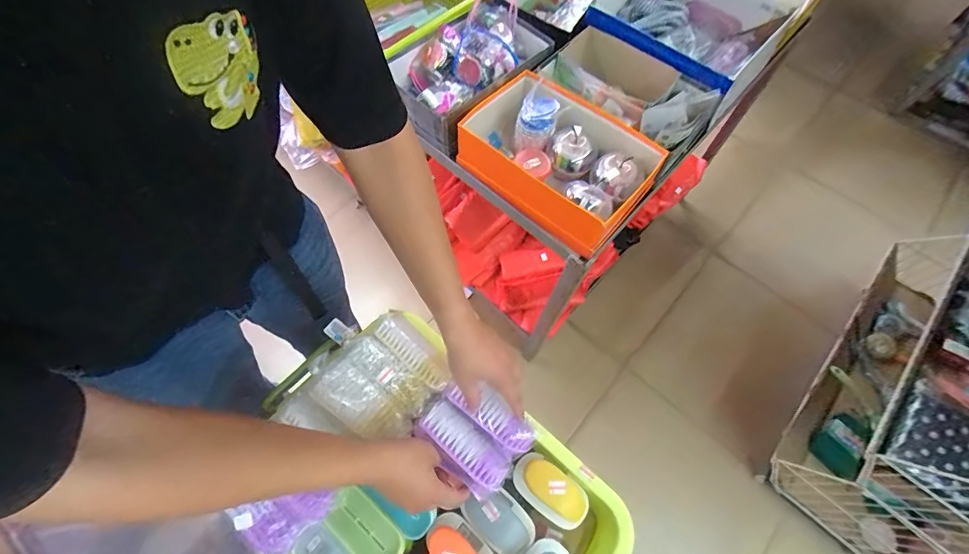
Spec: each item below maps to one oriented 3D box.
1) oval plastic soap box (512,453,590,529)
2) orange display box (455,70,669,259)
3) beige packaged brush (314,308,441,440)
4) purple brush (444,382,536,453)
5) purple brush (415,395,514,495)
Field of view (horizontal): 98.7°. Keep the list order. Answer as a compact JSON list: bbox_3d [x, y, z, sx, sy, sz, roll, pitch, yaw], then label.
[{"bbox_3d":[0.095,0.304,0.595,0.110,0.039,0.065,36,89,20],"label":"oval plastic soap box"},{"bbox_3d":[0.121,-0.229,0.775,0.347,0.103,0.217,39,70,16],"label":"orange display box"},{"bbox_3d":[-0.141,0.141,0.605,0.150,0.034,0.048,40,70,16],"label":"beige packaged brush"},{"bbox_3d":[0.010,0.194,0.589,0.141,0.034,0.045,34,69,7],"label":"purple brush"},{"bbox_3d":[-0.031,0.236,0.576,0.134,0.041,0.068,42,71,10],"label":"purple brush"}]

